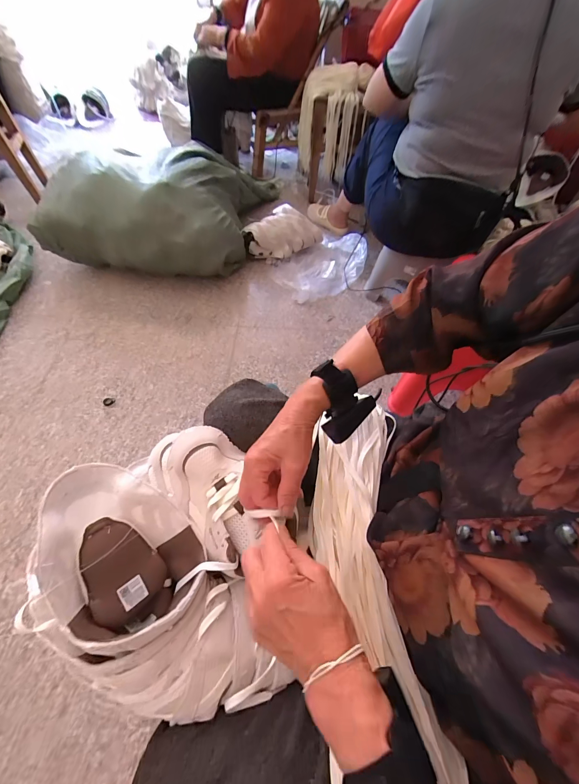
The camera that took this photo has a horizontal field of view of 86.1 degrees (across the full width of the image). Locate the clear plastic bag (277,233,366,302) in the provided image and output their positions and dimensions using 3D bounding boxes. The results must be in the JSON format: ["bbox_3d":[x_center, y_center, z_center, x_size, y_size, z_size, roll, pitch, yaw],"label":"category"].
[{"bbox_3d":[0.135,-0.517,1.258,0.387,0.076,0.270,-34,65,-21],"label":"clear plastic bag"}]

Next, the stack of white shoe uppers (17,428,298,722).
[{"bbox_3d":[-0.139,0.182,0.358,0.237,0.116,0.284,2,57,-1],"label":"stack of white shoe uppers"}]

